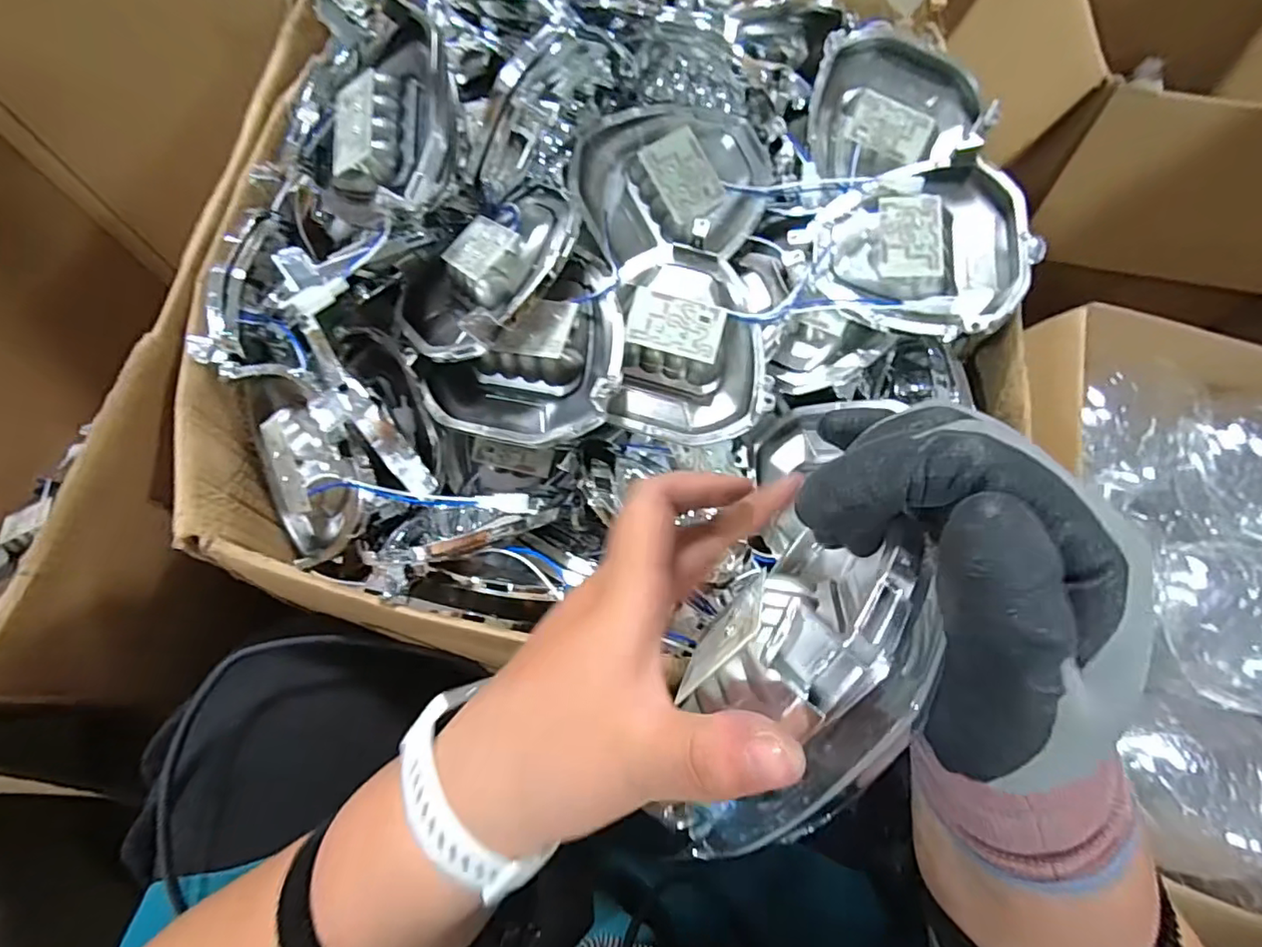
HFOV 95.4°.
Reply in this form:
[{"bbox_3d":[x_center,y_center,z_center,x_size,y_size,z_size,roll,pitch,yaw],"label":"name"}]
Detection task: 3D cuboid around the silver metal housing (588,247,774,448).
[{"bbox_3d":[0.042,-0.089,0.378,0.109,0.062,0.134,7,68,2],"label":"silver metal housing"}]

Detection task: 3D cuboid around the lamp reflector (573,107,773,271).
[{"bbox_3d":[0.031,-0.209,0.422,0.138,0.048,0.115,-14,89,4],"label":"lamp reflector"}]

